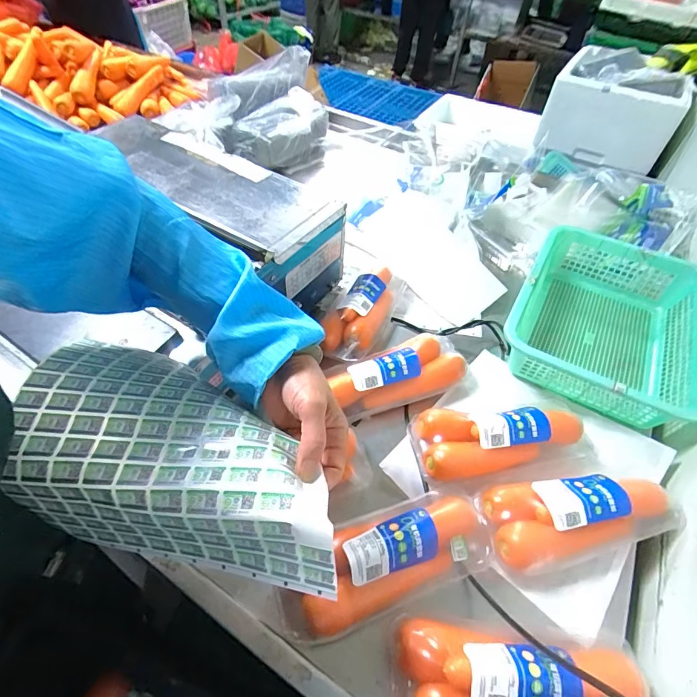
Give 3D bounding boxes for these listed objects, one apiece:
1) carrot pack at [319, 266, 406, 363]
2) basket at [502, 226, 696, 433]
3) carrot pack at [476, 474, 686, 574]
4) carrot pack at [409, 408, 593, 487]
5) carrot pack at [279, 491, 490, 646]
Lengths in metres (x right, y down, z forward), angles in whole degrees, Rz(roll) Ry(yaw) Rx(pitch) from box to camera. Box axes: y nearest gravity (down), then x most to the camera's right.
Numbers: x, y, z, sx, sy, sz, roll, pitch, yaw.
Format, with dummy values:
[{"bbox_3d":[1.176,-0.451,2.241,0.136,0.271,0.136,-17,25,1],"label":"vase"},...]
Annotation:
[{"bbox_3d":[0.023,-0.070,0.676,0.099,0.052,0.229,18,52,11],"label":"carrot pack"},{"bbox_3d":[0.422,-0.046,0.662,0.268,0.101,0.356,27,55,18],"label":"basket"},{"bbox_3d":[0.272,0.192,0.472,0.230,0.058,0.094,-8,52,-10],"label":"carrot pack"},{"bbox_3d":[0.206,0.119,0.520,0.237,0.048,0.099,-2,51,-5],"label":"carrot pack"},{"bbox_3d":[0.041,0.225,0.427,0.230,0.062,0.090,-15,54,-15],"label":"carrot pack"}]

